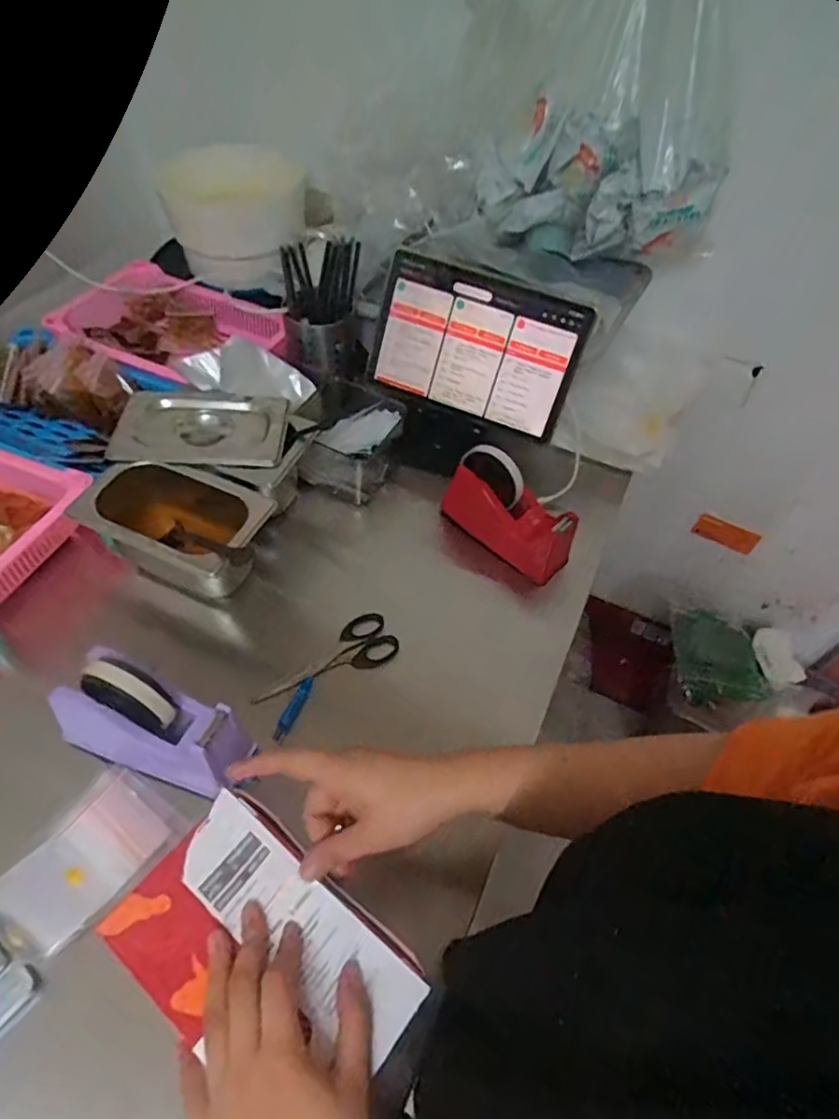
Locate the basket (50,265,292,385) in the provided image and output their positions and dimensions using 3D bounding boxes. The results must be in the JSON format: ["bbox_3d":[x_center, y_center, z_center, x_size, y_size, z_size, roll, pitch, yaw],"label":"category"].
[{"bbox_3d":[-0.347,-0.318,0.853,0.269,0.062,0.191,26,56,15],"label":"basket"}]

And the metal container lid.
[{"bbox_3d":[-0.236,-0.145,0.660,0.174,0.019,0.111,-1,53,-5],"label":"metal container lid"}]

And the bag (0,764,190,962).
[{"bbox_3d":[-0.267,0.238,0.489,0.080,0.013,0.131,31,57,18],"label":"bag"}]

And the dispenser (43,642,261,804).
[{"bbox_3d":[-0.220,0.137,0.507,0.162,0.091,0.065,20,54,10],"label":"dispenser"}]

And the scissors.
[{"bbox_3d":[-0.097,0.098,0.618,0.151,0.027,0.052,-20,57,-18],"label":"scissors"}]

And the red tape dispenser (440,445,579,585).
[{"bbox_3d":[0.103,-0.056,0.688,0.153,0.108,0.046,32,57,18],"label":"red tape dispenser"}]

